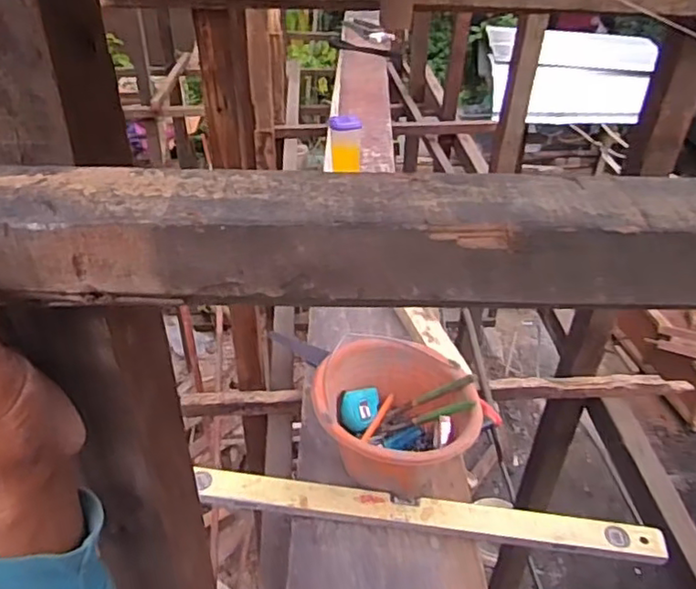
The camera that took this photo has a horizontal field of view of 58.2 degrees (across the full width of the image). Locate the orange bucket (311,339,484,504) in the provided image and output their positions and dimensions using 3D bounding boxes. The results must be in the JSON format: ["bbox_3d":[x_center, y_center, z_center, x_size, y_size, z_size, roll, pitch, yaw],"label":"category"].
[{"bbox_3d":[0.088,0.206,1.040,0.281,0.164,0.267,9,36,9],"label":"orange bucket"}]

